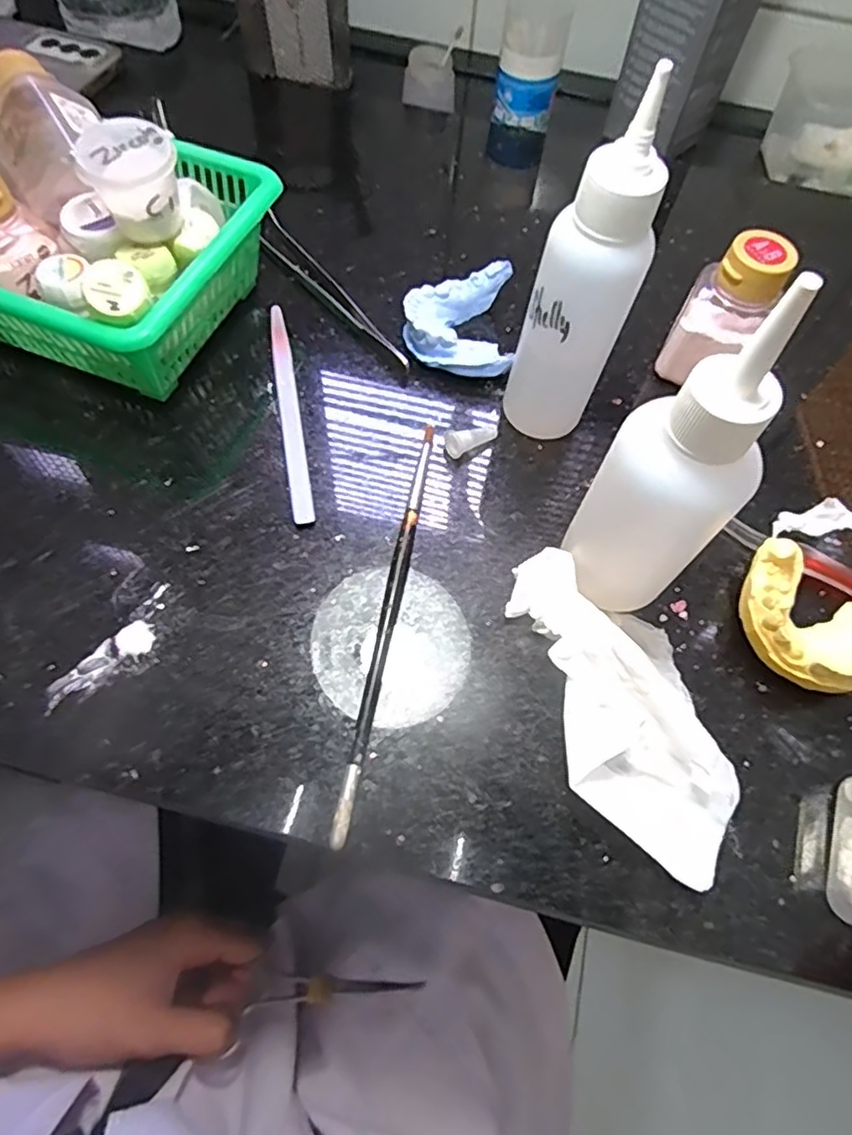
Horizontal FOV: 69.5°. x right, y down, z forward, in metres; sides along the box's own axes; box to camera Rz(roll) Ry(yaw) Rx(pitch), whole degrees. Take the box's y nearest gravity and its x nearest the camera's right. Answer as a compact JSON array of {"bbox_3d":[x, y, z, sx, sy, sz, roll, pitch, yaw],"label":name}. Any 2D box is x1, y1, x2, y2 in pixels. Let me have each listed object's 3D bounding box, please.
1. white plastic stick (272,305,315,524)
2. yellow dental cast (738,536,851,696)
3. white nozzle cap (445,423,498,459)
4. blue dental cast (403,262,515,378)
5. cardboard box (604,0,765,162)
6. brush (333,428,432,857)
[{"bbox_3d":[-0.068,-0.080,0.302,0.010,0.006,0.135,-9,64,-8],"label":"white plastic stick"},{"bbox_3d":[0.160,0.025,0.253,0.064,0.027,0.048,34,66,13],"label":"yellow dental cast"},{"bbox_3d":[0.022,-0.063,0.297,0.033,0.010,0.010,-26,67,-31],"label":"white nozzle cap"},{"bbox_3d":[0.017,-0.129,0.325,0.055,0.021,0.068,1,63,-3],"label":"blue dental cast"},{"bbox_3d":[0.175,-0.354,0.405,0.062,0.129,0.061,-34,70,-19],"label":"cardboard box"},{"bbox_3d":[-0.014,0.014,0.258,0.006,0.006,0.190,11,63,2],"label":"brush"}]

